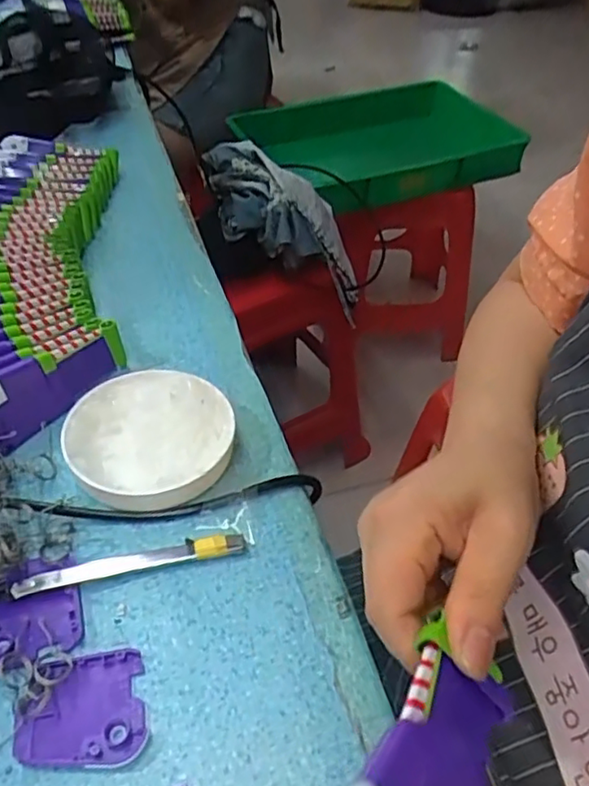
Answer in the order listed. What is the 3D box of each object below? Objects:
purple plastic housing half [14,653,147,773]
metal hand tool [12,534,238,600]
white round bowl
[{"bbox_3d":[-0.102,0.153,0.305,0.059,0.008,0.050,0,46,-1],"label":"purple plastic housing half"},{"bbox_3d":[-0.092,0.096,0.353,0.126,0.010,0.014,-11,47,-12],"label":"metal hand tool"},{"bbox_3d":[-0.093,0.029,0.406,0.102,0.026,0.101,1,46,-1],"label":"white round bowl"}]

